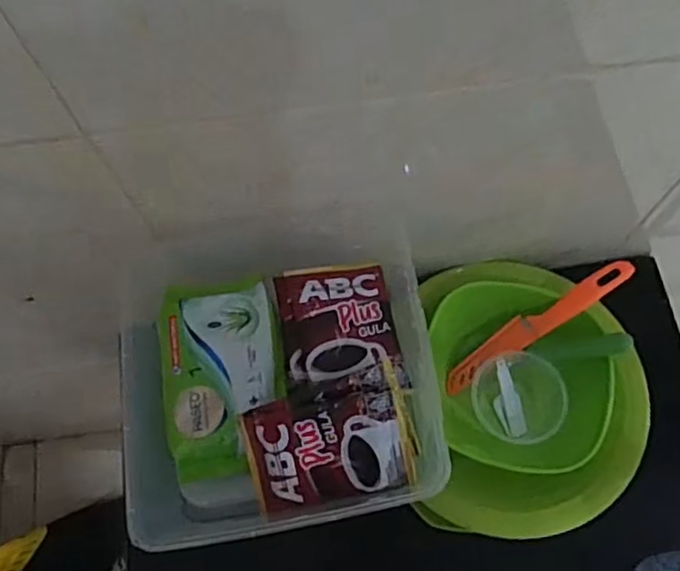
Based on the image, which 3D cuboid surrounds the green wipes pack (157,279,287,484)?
[{"bbox_3d":[-0.080,0.061,0.437,0.080,0.016,0.133,-9,69,-4],"label":"green wipes pack"}]

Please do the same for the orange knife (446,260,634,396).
[{"bbox_3d":[0.165,0.035,0.542,0.179,0.010,0.024,-35,71,13],"label":"orange knife"}]

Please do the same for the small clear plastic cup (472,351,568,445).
[{"bbox_3d":[0.148,0.093,0.535,0.074,0.047,0.061,27,71,10],"label":"small clear plastic cup"}]

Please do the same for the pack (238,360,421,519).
[{"bbox_3d":[-0.005,0.103,0.422,0.106,0.028,0.074,-12,105,-3],"label":"pack"}]

